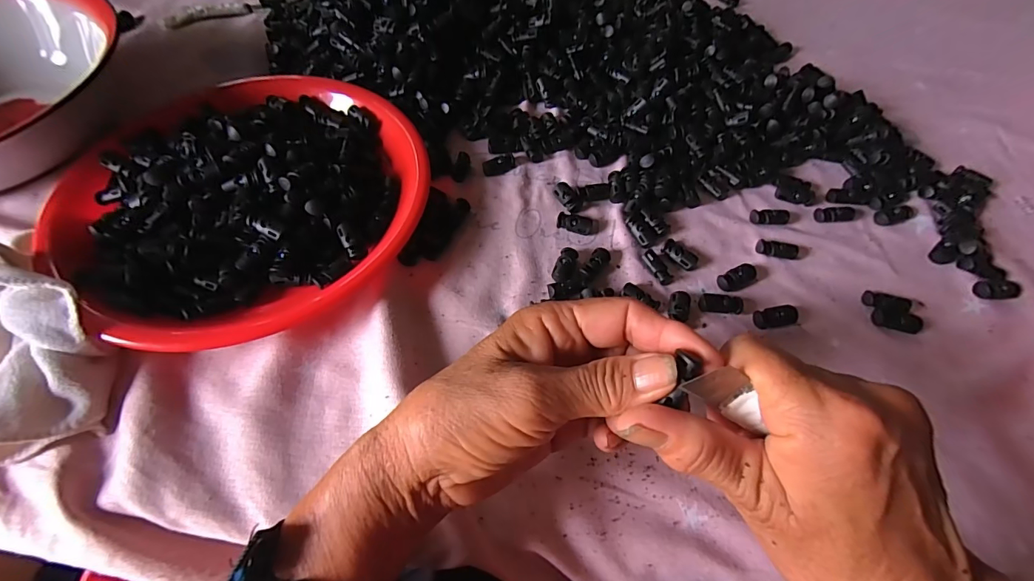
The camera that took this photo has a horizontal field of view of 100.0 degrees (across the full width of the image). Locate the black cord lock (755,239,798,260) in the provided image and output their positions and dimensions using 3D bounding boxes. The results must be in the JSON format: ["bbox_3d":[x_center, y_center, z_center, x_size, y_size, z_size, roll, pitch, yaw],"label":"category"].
[{"bbox_3d":[0.196,-0.031,0.327,0.027,0.008,0.014,15,60,7],"label":"black cord lock"}]

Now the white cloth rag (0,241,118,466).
[{"bbox_3d":[-0.290,0.031,0.244,0.084,0.053,0.124,-39,68,-21],"label":"white cloth rag"}]

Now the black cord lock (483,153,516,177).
[{"bbox_3d":[-0.015,-0.108,0.370,0.027,0.011,0.015,-13,61,-9],"label":"black cord lock"}]

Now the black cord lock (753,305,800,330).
[{"bbox_3d":[0.180,0.018,0.301,0.027,0.009,0.014,-11,61,-8],"label":"black cord lock"}]

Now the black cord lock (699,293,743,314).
[{"bbox_3d":[0.144,0.010,0.305,0.027,0.009,0.010,10,60,4],"label":"black cord lock"}]

